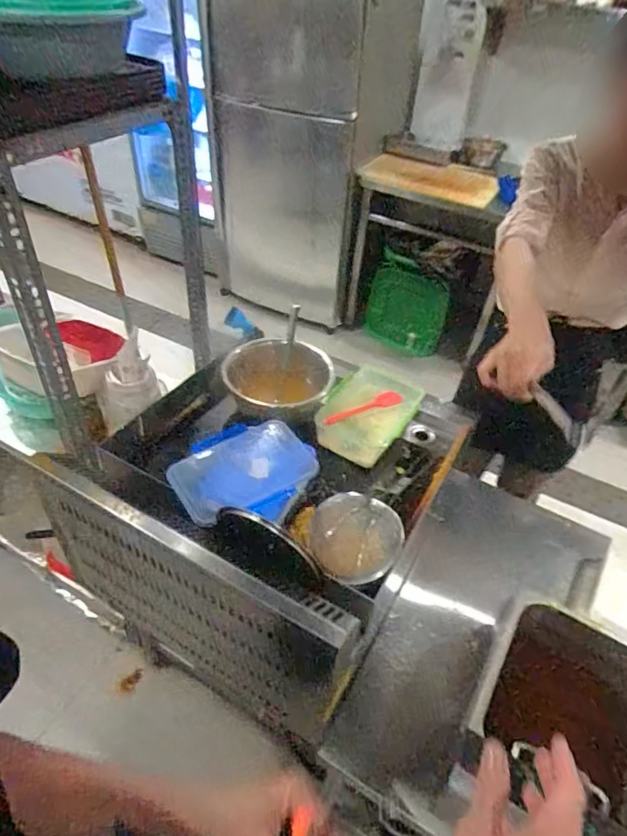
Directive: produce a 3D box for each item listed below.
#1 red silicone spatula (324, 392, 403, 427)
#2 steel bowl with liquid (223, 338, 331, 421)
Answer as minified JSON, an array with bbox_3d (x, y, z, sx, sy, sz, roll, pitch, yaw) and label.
[{"bbox_3d":[0.106,-0.021,1.149,0.176,0.016,0.031,-19,46,-2],"label":"red silicone spatula"},{"bbox_3d":[-0.083,-0.085,1.214,0.237,0.127,0.203,5,43,-1],"label":"steel bowl with liquid"}]

